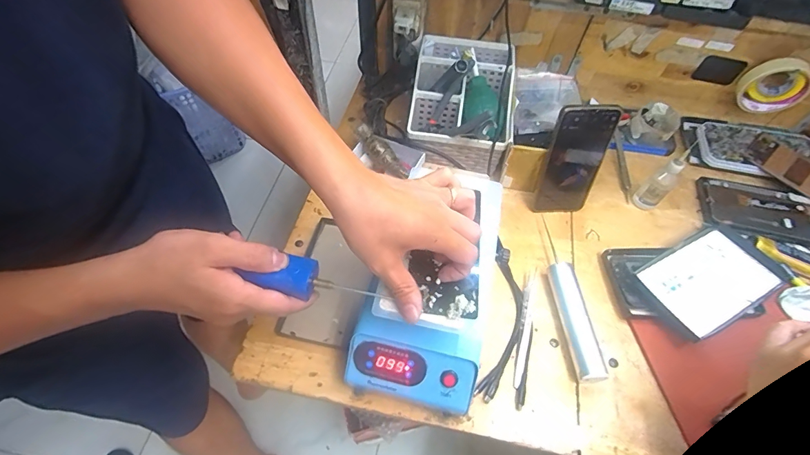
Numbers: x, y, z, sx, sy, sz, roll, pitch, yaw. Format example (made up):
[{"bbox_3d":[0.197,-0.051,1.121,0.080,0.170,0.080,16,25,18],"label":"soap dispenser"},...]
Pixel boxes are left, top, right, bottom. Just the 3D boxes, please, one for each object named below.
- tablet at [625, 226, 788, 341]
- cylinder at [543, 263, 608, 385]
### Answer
[{"bbox_3d":[0.388,0.067,0.504,0.173,0.014,0.106,-24,61,-17],"label":"tablet"},{"bbox_3d":[0.211,0.115,0.488,0.032,0.031,0.148,-1,57,-3],"label":"cylinder"}]

